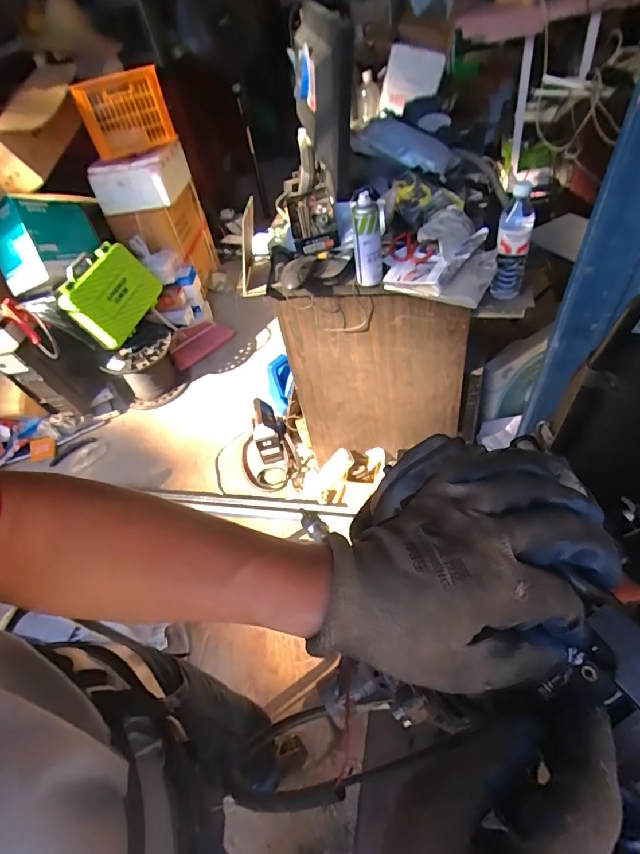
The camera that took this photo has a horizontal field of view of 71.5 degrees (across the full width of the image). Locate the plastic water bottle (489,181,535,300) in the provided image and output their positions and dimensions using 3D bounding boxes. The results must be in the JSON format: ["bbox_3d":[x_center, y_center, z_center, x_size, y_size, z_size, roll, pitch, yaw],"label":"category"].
[{"bbox_3d":[0.380,-0.349,0.884,0.062,0.230,0.063,13,54,21],"label":"plastic water bottle"}]

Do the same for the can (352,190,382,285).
[{"bbox_3d":[0.091,-0.353,0.847,0.054,0.175,0.043,-3,50,9],"label":"can"}]

